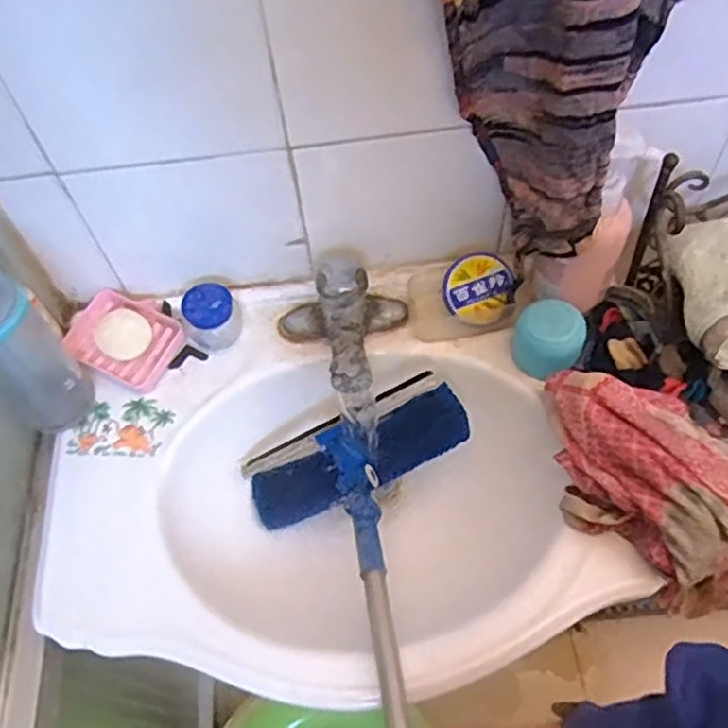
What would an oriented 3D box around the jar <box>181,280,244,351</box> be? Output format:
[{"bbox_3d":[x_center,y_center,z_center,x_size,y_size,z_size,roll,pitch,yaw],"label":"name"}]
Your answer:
[{"bbox_3d":[-0.148,-0.044,0.687,0.052,0.055,0.051,-2,59,3],"label":"jar"}]

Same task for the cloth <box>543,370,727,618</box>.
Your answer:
[{"bbox_3d":[0.232,0.091,0.568,0.127,0.071,0.206,-24,60,-10],"label":"cloth"}]

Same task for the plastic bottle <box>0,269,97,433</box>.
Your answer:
[{"bbox_3d":[-0.299,-0.009,0.599,0.068,0.196,0.066,-33,63,-15],"label":"plastic bottle"}]

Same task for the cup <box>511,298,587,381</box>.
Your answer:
[{"bbox_3d":[0.173,-0.024,0.646,0.061,0.053,0.054,19,62,15],"label":"cup"}]

